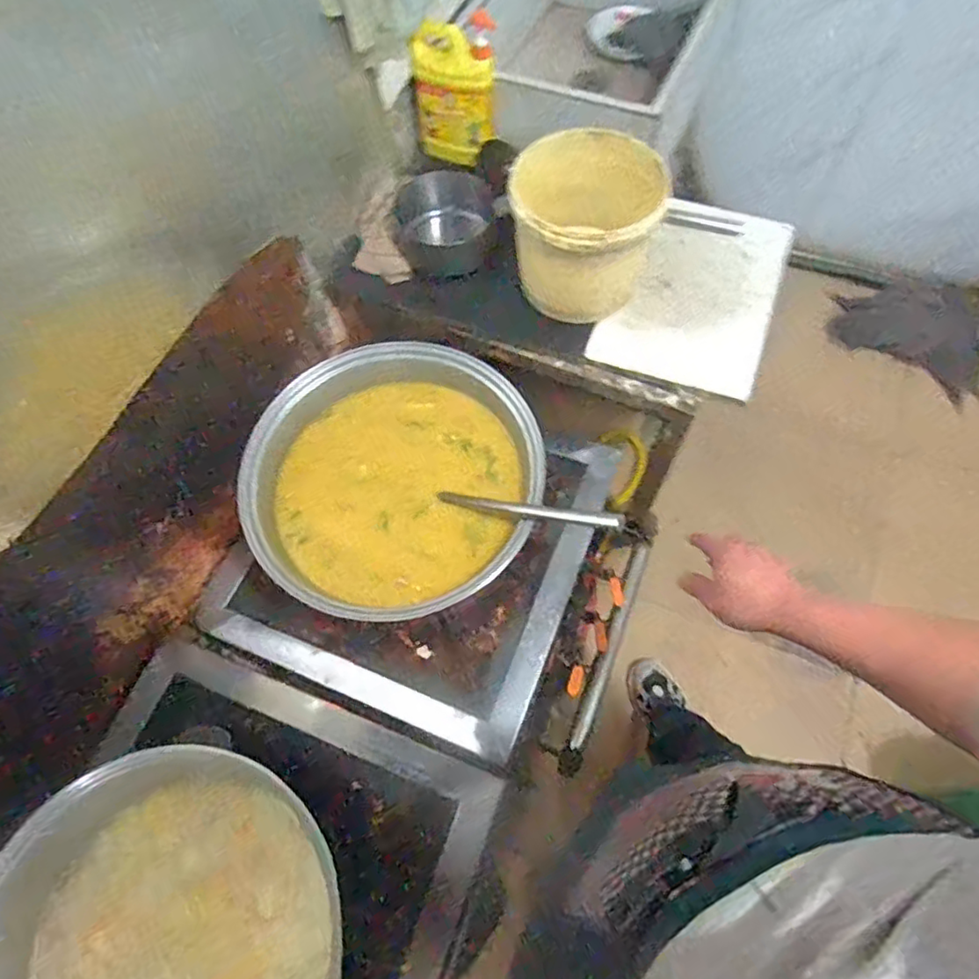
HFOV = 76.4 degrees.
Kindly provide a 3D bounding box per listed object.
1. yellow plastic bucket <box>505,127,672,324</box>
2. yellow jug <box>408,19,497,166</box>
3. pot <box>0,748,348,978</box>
[{"bbox_3d":[0.148,-0.412,1.008,0.205,0.213,0.236,22,67,13],"label":"yellow plastic bucket"},{"bbox_3d":[-0.063,-0.745,1.181,0.147,0.205,0.118,-6,64,0],"label":"yellow jug"},{"bbox_3d":[-0.372,0.558,0.723,0.366,0.183,0.447,-38,68,-14],"label":"pot"}]

